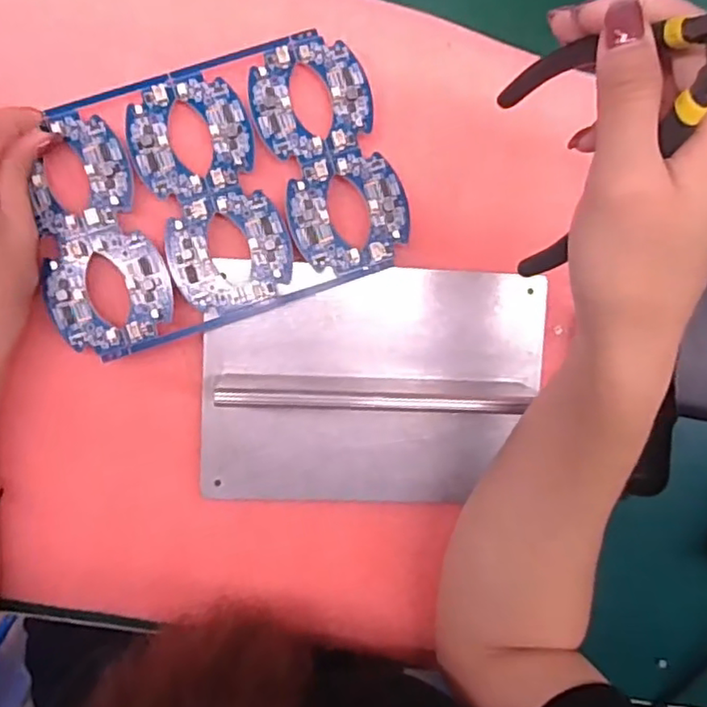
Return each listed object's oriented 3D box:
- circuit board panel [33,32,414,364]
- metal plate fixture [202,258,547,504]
[{"bbox_3d":[-0.077,-0.088,0.347,0.197,0.014,0.138,-18,98,-4],"label":"circuit board panel"},{"bbox_3d":[0.013,0.023,0.345,0.190,0.054,0.140,2,96,-6],"label":"metal plate fixture"}]

